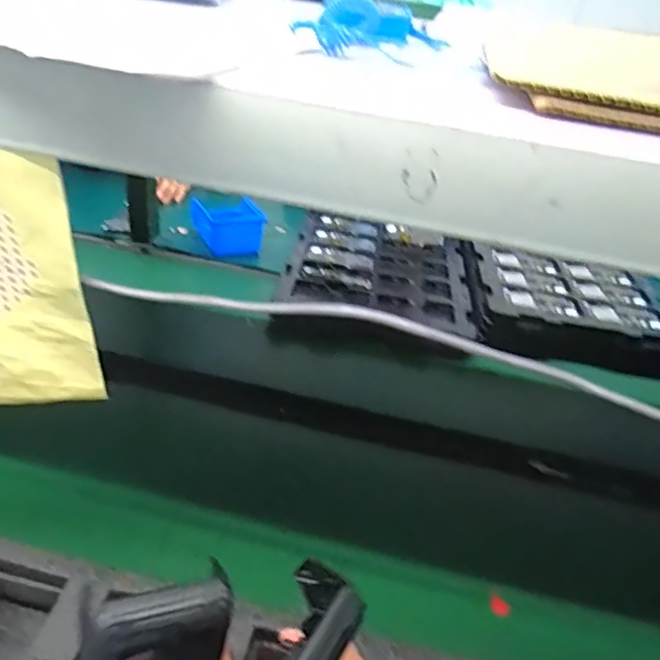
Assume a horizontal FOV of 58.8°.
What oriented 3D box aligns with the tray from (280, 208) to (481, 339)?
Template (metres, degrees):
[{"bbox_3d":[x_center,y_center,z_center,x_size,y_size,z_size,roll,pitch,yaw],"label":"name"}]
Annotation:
[{"bbox_3d":[0.097,-0.120,1.092,0.326,0.029,0.398,10,35,2],"label":"tray"}]

